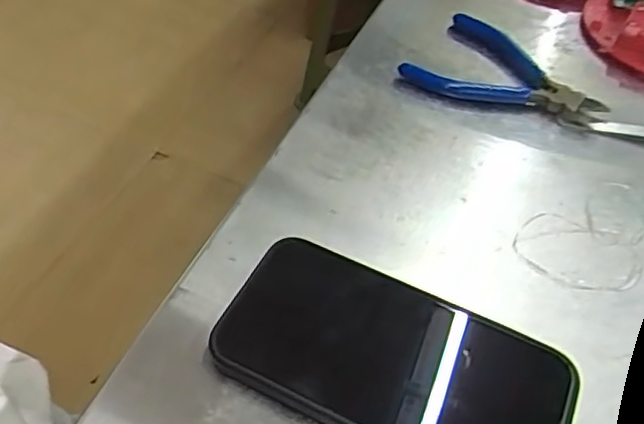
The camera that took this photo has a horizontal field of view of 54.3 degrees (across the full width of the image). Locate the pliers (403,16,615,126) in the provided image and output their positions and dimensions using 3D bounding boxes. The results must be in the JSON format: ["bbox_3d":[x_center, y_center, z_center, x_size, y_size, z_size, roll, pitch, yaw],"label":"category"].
[{"bbox_3d":[0.124,-0.095,0.422,0.124,0.015,0.079,20,51,11],"label":"pliers"}]

